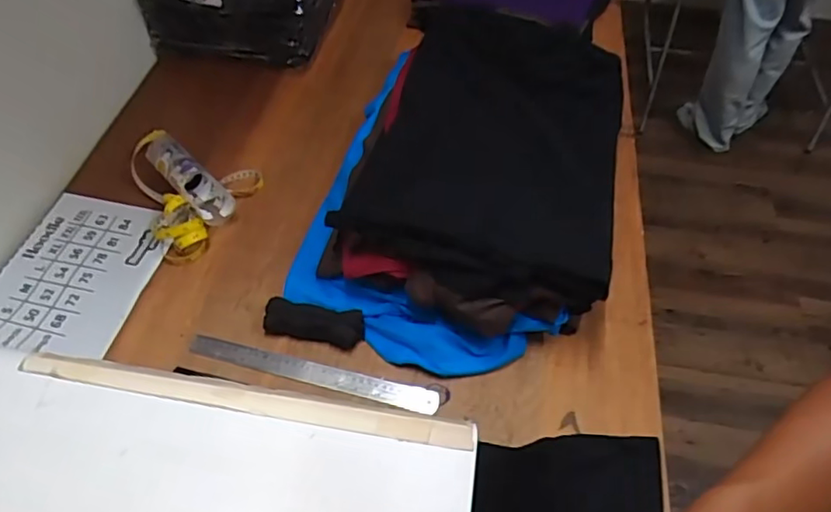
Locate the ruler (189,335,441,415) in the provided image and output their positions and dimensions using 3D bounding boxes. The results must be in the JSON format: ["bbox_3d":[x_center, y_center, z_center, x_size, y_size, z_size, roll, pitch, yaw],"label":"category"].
[{"bbox_3d":[-0.129,0.148,0.752,0.321,0.007,0.032,12,61,8],"label":"ruler"}]

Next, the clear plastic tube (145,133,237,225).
[{"bbox_3d":[-0.352,-0.120,0.916,0.067,0.061,0.203,-35,60,-25],"label":"clear plastic tube"}]

